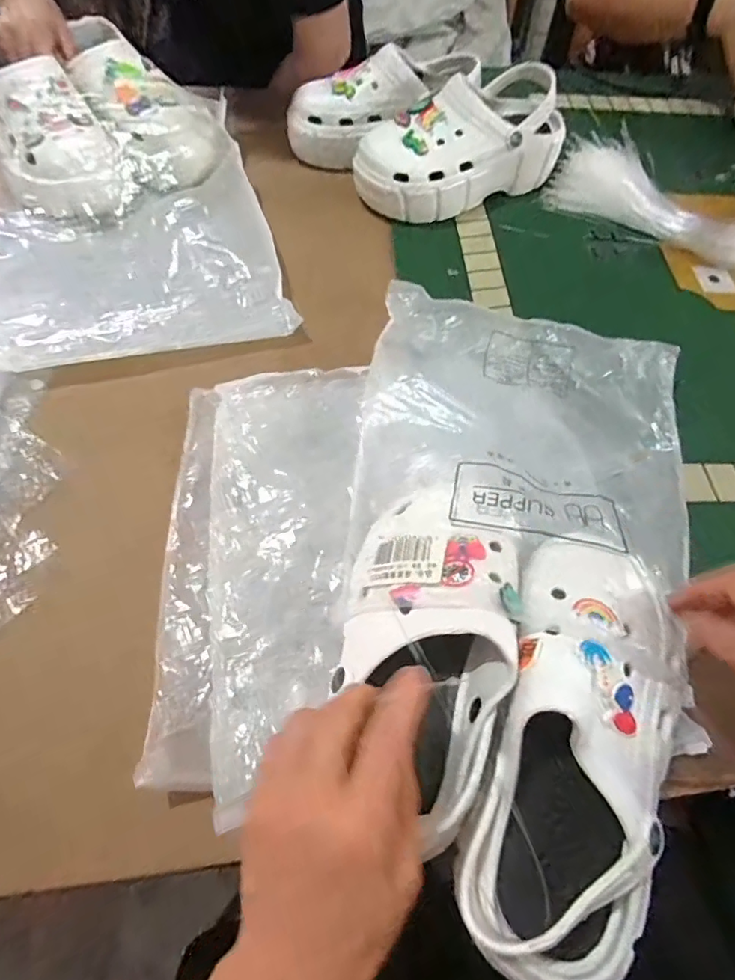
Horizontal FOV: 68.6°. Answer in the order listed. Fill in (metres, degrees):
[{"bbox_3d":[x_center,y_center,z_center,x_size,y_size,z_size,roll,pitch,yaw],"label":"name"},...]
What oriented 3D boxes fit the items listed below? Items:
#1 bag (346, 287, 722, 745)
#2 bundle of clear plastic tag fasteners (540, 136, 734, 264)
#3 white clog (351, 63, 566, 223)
[{"bbox_3d":[0.118,-0.022,0.416,0.267,0.078,0.340,12,61,4],"label":"bag"},{"bbox_3d":[0.415,-0.337,0.662,0.375,0.055,0.150,25,63,11],"label":"bundle of clear plastic tag fasteners"},{"bbox_3d":[0.112,-0.407,0.633,0.246,0.099,0.107,-26,65,-16],"label":"white clog"}]

